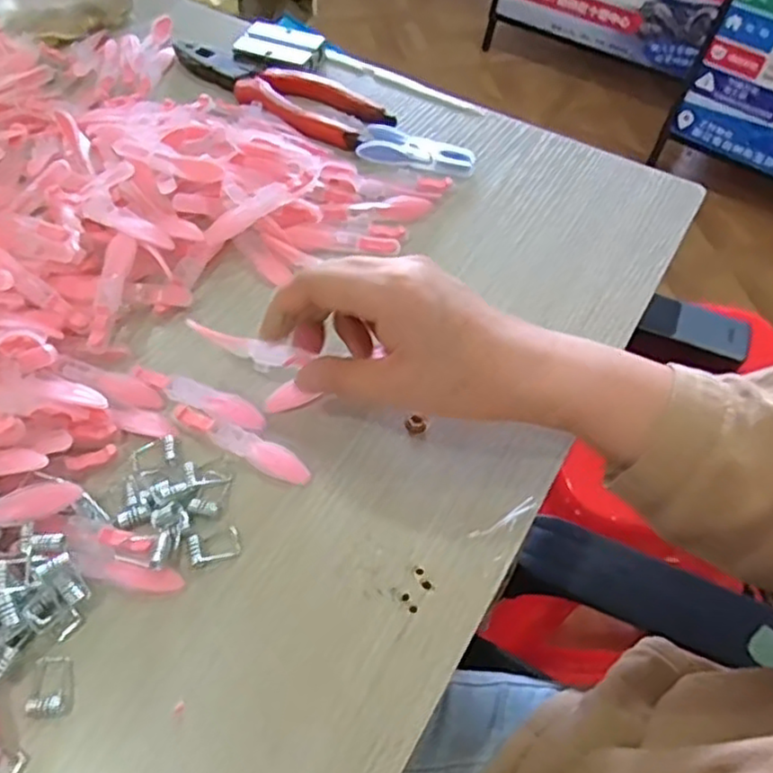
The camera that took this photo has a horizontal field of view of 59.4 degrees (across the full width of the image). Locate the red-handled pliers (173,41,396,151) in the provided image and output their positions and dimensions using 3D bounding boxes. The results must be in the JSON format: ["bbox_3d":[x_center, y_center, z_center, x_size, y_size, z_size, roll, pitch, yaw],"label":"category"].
[{"bbox_3d":[-0.086,-0.221,0.504,0.185,0.012,0.052,29,59,17],"label":"red-handled pliers"}]

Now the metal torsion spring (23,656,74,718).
[{"bbox_3d":[-0.136,0.121,0.275,0.016,0.006,0.023,-6,56,-6],"label":"metal torsion spring"}]

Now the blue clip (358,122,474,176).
[{"bbox_3d":[0.022,-0.163,0.466,0.077,0.012,0.033,11,56,5],"label":"blue clip"}]

